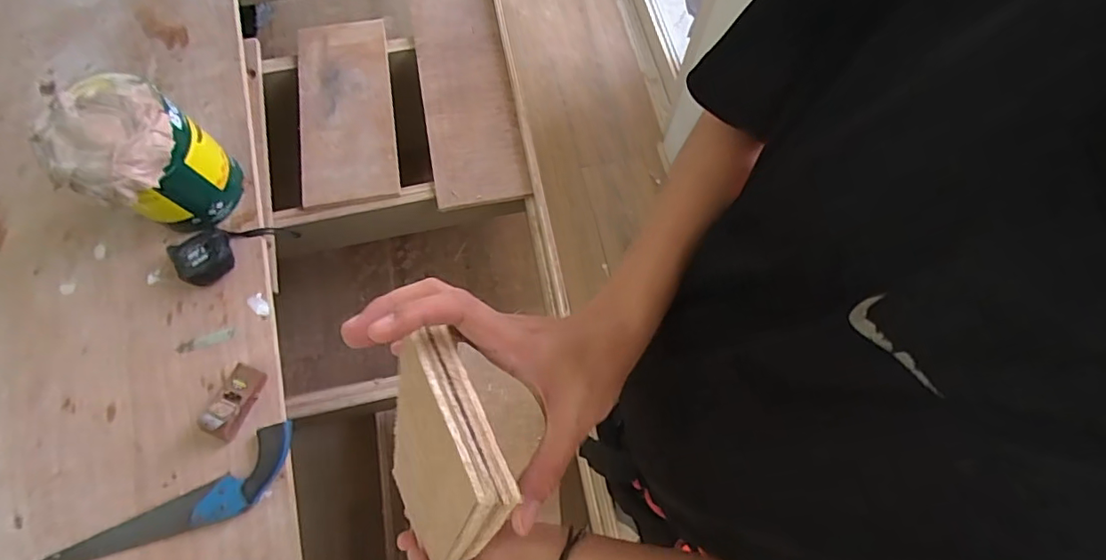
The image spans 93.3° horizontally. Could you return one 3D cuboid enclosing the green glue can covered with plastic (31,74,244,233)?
[{"bbox_3d":[-0.602,-0.169,0.787,0.168,0.218,0.161,0,71,-1],"label":"green glue can covered with plastic"}]

